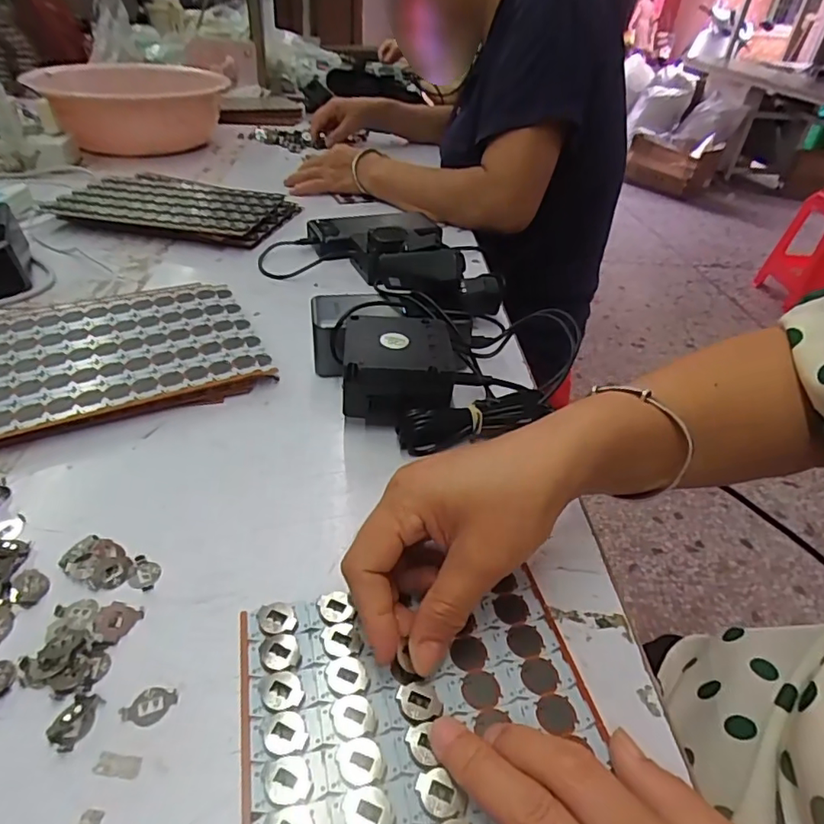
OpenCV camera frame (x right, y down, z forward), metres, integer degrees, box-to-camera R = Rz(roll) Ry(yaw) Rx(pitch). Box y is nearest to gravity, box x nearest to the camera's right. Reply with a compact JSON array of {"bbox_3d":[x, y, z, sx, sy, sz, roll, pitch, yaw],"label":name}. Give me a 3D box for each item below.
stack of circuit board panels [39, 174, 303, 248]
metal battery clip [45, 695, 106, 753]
[{"bbox_3d":[-0.306,-0.276,0.720,0.276,0.019,0.182,11,38,5],"label":"stack of circuit board panels"},{"bbox_3d":[-0.146,0.133,0.237,0.015,0.004,0.022,18,39,14],"label":"metal battery clip"}]

